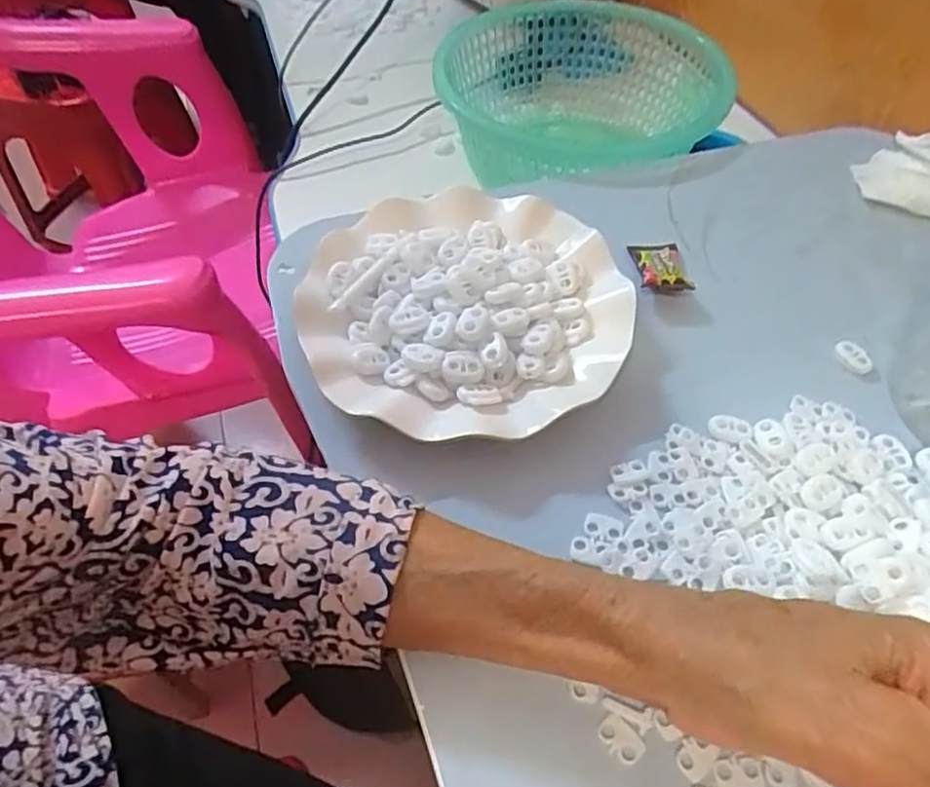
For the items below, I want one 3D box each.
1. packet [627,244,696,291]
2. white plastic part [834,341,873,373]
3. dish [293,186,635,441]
[{"bbox_3d":[0.121,-0.079,0.408,0.030,0.016,0.048,-1,51,0],"label":"packet"},{"bbox_3d":[0.217,-0.021,0.368,0.014,0.004,0.022,-16,52,-12],"label":"white plastic part"},{"bbox_3d":[0.000,-0.047,0.376,0.177,0.035,0.178,-1,52,1],"label":"dish"}]

